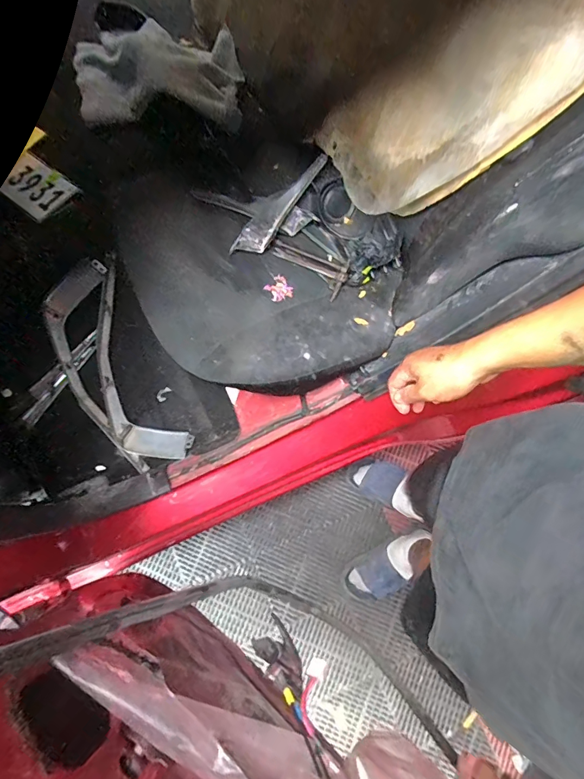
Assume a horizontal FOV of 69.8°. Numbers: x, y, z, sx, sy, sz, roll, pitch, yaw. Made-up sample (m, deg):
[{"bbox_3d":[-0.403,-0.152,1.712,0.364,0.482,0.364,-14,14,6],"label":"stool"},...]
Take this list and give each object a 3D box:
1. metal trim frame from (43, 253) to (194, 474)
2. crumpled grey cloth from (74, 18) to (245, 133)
[{"bbox_3d":[-0.434,-0.050,0.994,0.220,0.064,0.513,-25,79,-4],"label":"metal trim frame"},{"bbox_3d":[-0.246,-0.574,0.744,0.331,0.114,0.143,11,78,3],"label":"crumpled grey cloth"}]

